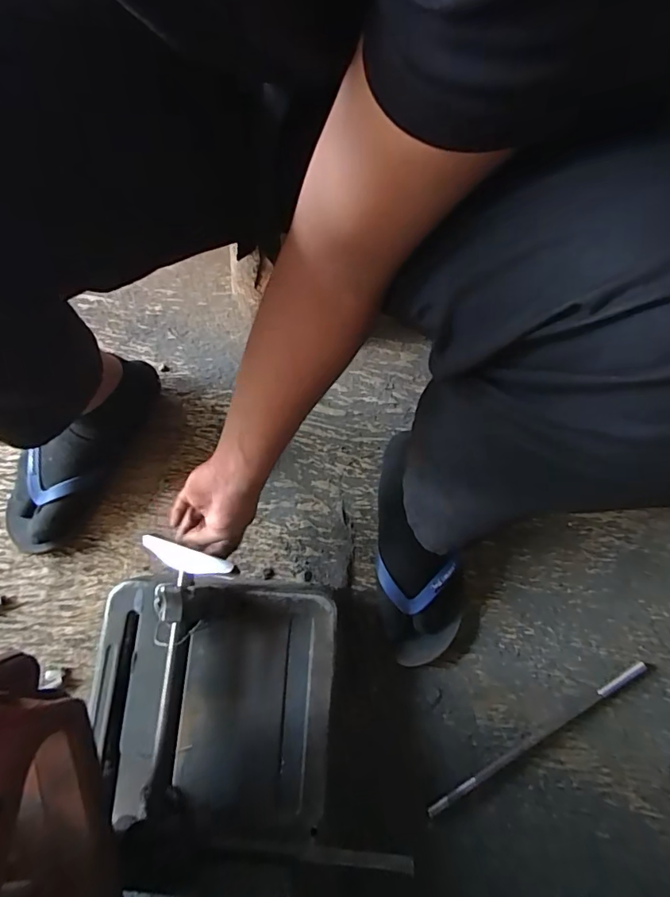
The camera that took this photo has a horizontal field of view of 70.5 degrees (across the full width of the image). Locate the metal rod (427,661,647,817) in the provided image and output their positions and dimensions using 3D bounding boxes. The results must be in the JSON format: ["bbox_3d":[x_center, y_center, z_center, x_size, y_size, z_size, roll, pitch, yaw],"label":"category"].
[{"bbox_3d":[0.232,0.326,0.535,0.293,0.011,0.014,-29,77,-8],"label":"metal rod"}]

